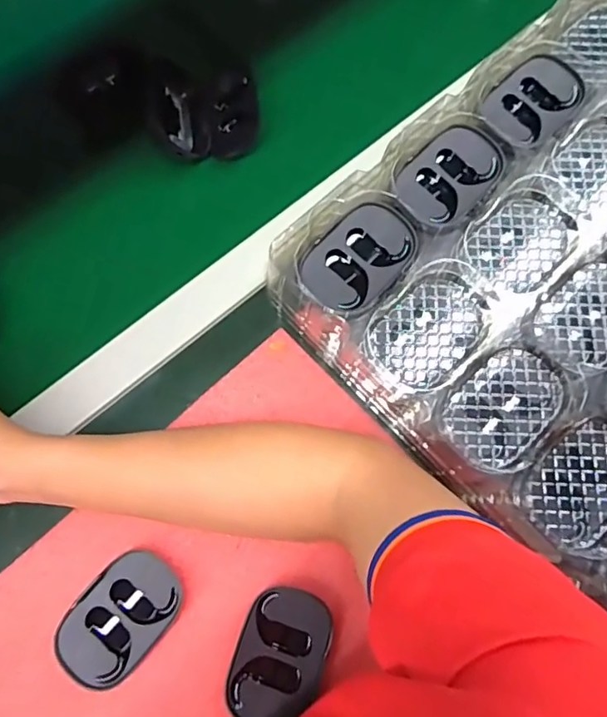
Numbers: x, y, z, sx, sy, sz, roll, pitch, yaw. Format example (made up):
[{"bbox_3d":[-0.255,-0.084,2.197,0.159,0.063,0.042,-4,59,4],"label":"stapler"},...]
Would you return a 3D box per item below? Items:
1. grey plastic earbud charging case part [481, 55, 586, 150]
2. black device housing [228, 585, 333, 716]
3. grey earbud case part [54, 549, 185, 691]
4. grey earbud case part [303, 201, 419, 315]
[{"bbox_3d":[0.181,-0.203,0.436,0.057,0.017,0.084,41,79,10],"label":"grey plastic earbud charging case part"},{"bbox_3d":[-0.015,0.202,0.371,0.057,0.013,0.086,18,76,5],"label":"black device housing"},{"bbox_3d":[-0.125,0.177,0.376,0.057,0.020,0.086,37,78,9],"label":"grey earbud case part"},{"bbox_3d":[0.039,-0.072,0.395,0.059,0.017,0.082,39,78,10],"label":"grey earbud case part"}]

